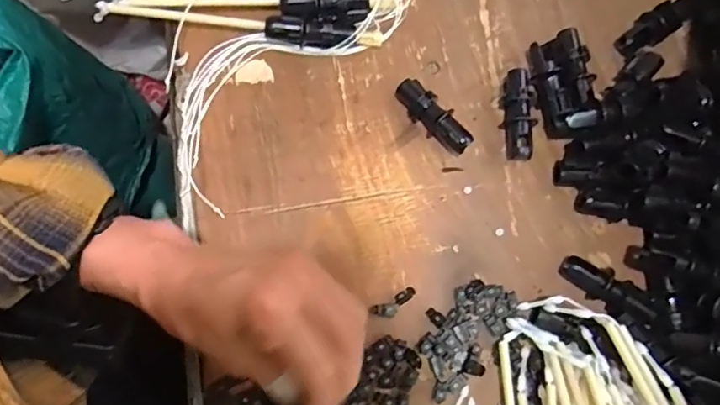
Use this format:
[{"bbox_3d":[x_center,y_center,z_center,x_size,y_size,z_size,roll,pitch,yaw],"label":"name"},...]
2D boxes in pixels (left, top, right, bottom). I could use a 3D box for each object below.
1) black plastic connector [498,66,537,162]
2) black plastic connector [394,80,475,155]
[{"bbox_3d":[0.118,-0.065,0.416,0.023,0.023,0.065,8,78,1],"label":"black plastic connector"},{"bbox_3d":[0.053,-0.063,0.411,0.021,0.027,0.065,-44,82,-9],"label":"black plastic connector"}]

